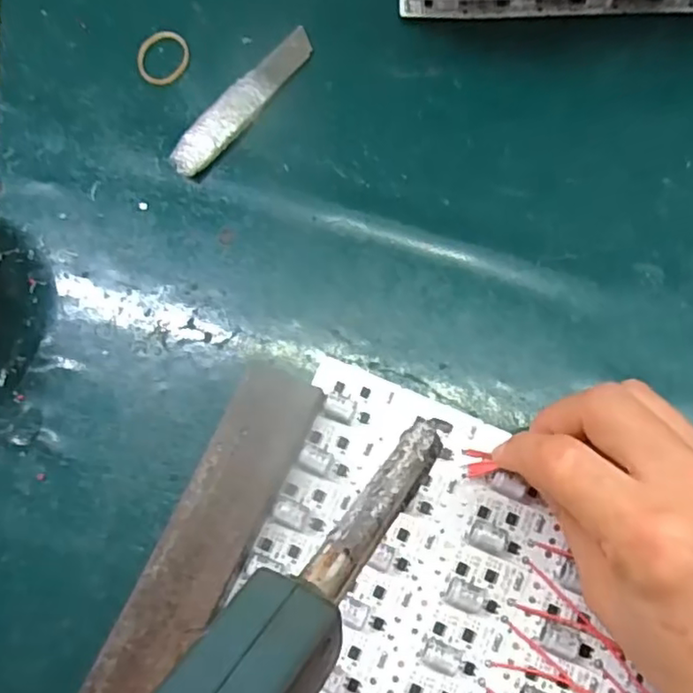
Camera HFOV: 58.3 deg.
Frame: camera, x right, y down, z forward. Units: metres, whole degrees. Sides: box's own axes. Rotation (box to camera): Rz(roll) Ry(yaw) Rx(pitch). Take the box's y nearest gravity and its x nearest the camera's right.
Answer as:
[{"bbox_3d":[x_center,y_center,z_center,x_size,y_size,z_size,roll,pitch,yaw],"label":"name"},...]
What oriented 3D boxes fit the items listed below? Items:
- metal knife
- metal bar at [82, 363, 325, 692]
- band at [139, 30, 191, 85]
[{"bbox_3d":[-0.054,-0.130,0.330,0.021,0.008,0.103,36,78,12],"label":"metal knife"},{"bbox_3d":[-0.064,0.097,0.258,0.036,0.018,0.189,22,76,9],"label":"metal bar"},{"bbox_3d":[-0.102,-0.160,0.342,0.028,0.004,0.033,21,75,8],"label":"band"}]

